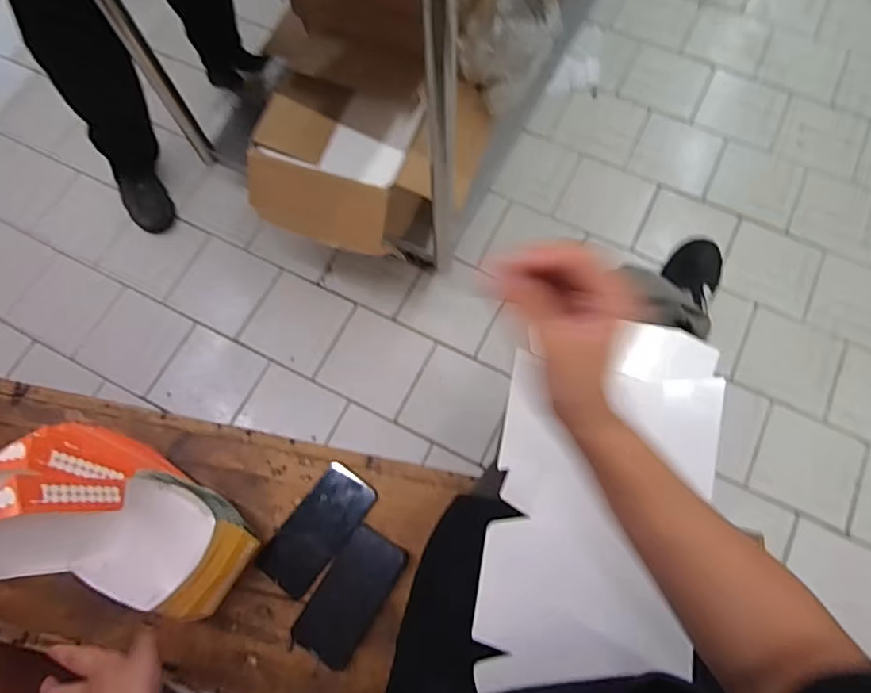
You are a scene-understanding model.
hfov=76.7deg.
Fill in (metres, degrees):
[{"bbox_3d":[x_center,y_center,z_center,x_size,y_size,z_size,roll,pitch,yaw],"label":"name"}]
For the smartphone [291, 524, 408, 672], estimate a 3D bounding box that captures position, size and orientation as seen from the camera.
[{"bbox_3d":[-0.101,0.295,0.656,0.076,0.005,0.152,30,74,12],"label":"smartphone"}]

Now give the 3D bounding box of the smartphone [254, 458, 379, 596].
[{"bbox_3d":[-0.145,0.225,0.684,0.076,0.007,0.157,33,75,12],"label":"smartphone"}]

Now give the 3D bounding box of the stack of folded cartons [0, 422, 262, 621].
[{"bbox_3d":[-0.318,0.192,0.568,0.207,0.253,0.132,28,74,11],"label":"stack of folded cartons"}]

